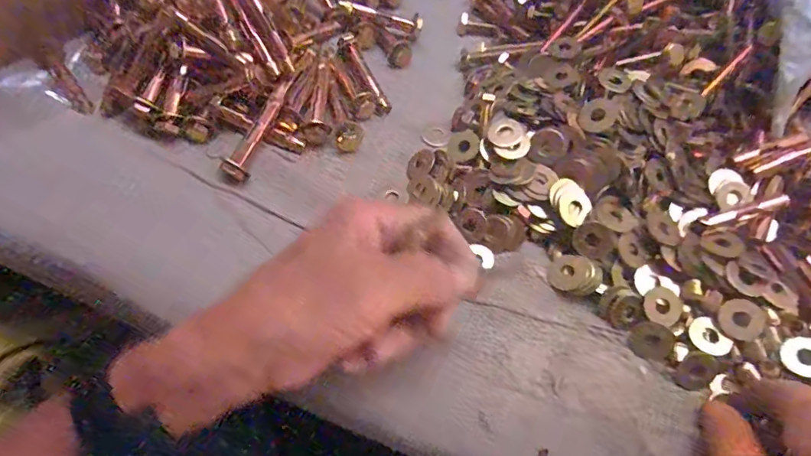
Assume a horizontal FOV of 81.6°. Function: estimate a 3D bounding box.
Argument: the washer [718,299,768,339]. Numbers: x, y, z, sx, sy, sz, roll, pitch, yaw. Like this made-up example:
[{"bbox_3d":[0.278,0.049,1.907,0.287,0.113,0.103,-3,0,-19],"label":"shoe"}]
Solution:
[{"bbox_3d":[0.178,0.048,0.249,0.021,0.004,0.022,-7,65,15],"label":"washer"}]

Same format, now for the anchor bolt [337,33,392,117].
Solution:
[{"bbox_3d":[-0.029,-0.107,0.328,0.013,0.011,0.064,-27,78,-12],"label":"anchor bolt"}]

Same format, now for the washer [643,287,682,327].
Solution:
[{"bbox_3d":[0.141,0.042,0.255,0.022,0.004,0.019,-41,69,-18],"label":"washer"}]

